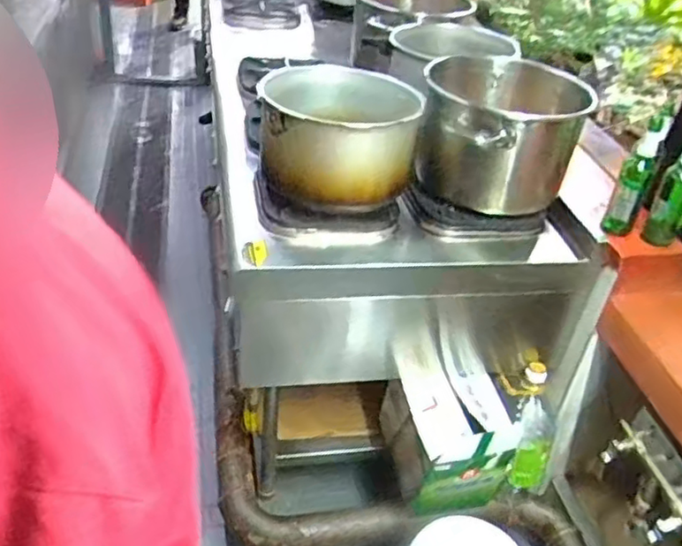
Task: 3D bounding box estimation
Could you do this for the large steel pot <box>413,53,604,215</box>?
[{"bbox_3d":[0.345,-0.305,1.478,0.342,0.288,0.334,4,37,-3],"label":"large steel pot"}]

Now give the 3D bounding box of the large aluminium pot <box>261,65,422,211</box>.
[{"bbox_3d":[-0.004,-0.287,1.372,0.309,0.197,0.318,4,37,-3],"label":"large aluminium pot"}]

